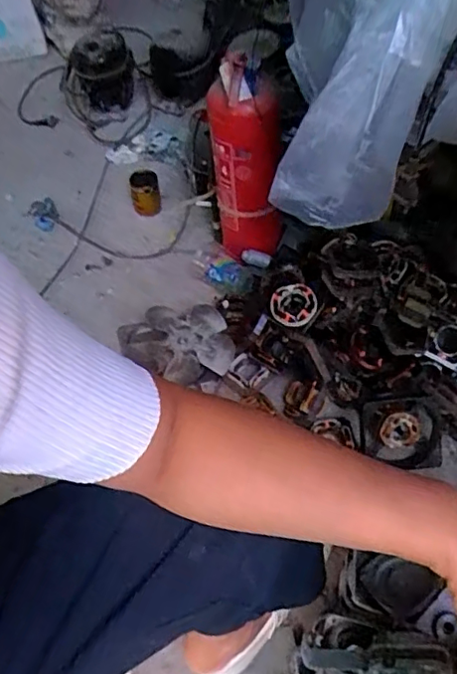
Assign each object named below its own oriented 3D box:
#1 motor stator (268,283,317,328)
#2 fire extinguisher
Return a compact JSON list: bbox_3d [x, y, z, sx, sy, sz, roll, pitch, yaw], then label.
[{"bbox_3d":[0.112,-0.054,0.965,0.079,0.023,0.072,-1,86,16],"label":"motor stator"},{"bbox_3d":[0.034,-0.302,1.037,0.116,0.413,0.108,-11,51,-4],"label":"fire extinguisher"}]

